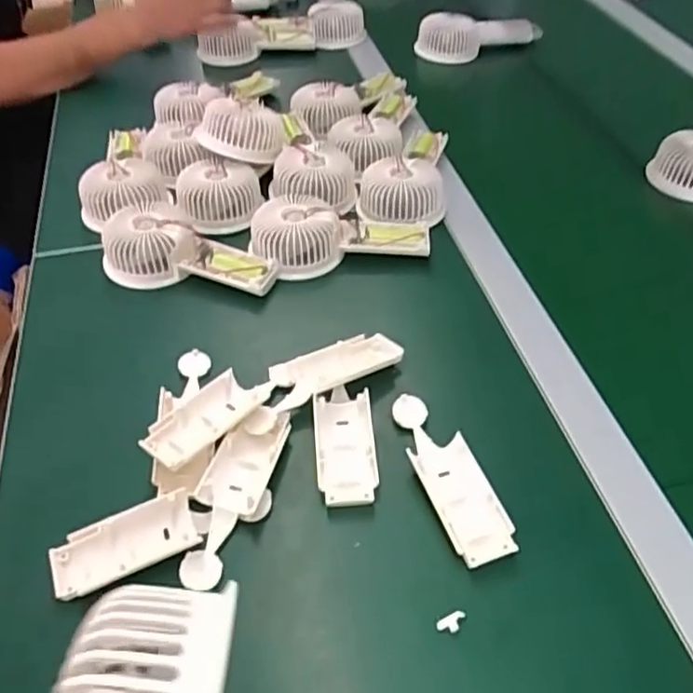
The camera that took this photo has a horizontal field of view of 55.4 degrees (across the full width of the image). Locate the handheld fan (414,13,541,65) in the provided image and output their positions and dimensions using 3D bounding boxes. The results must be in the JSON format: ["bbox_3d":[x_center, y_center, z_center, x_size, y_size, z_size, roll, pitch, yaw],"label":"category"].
[{"bbox_3d":[0.183,-0.422,0.884,0.169,0.057,0.055,-13,47,-13],"label":"handheld fan"}]

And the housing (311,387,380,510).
[{"bbox_3d":[-0.001,0.067,0.454,0.041,0.025,0.089,-3,46,-4],"label":"housing"}]

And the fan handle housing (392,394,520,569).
[{"bbox_3d":[0.067,0.085,0.441,0.040,0.019,0.129,-14,48,-15],"label":"fan handle housing"}]

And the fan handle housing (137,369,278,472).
[{"bbox_3d":[-0.090,0.048,0.452,0.039,0.021,0.099,34,54,28],"label":"fan handle housing"}]

